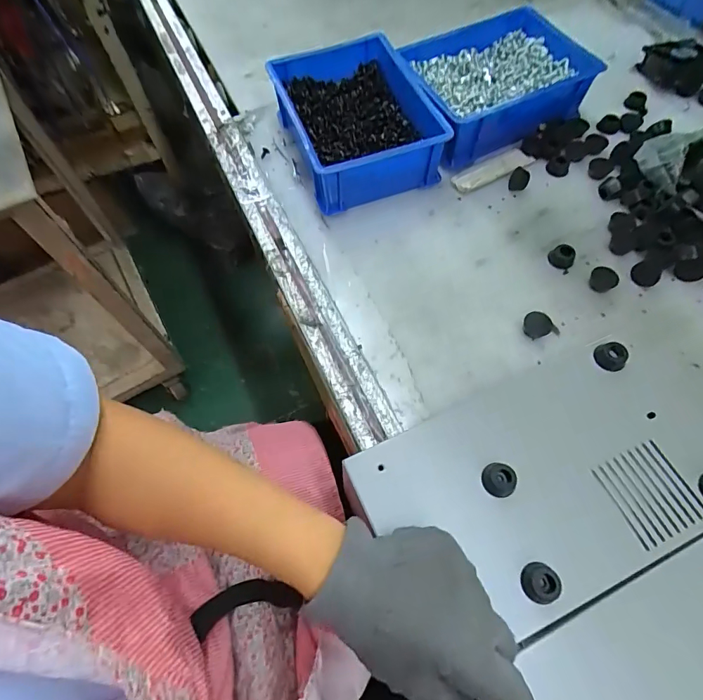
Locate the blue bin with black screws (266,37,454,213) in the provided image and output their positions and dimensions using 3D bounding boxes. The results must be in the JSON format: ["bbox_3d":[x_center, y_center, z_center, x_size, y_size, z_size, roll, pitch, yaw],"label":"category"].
[{"bbox_3d":[0.003,-0.259,0.476,0.145,0.064,0.195,-19,64,-7],"label":"blue bin with black screws"}]

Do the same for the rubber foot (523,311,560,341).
[{"bbox_3d":[0.174,-0.023,0.386,0.028,0.012,0.023,-10,64,-2],"label":"rubber foot"}]

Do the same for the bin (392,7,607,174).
[{"bbox_3d":[0.165,-0.313,0.498,0.205,0.062,0.153,-23,65,-9],"label":"bin"}]

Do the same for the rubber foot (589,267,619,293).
[{"bbox_3d":[0.243,-0.069,0.406,0.019,0.014,0.023,-12,64,-3],"label":"rubber foot"}]

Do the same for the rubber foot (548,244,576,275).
[{"bbox_3d":[0.212,-0.093,0.423,0.024,0.011,0.026,35,70,18],"label":"rubber foot"}]

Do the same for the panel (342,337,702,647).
[{"bbox_3d":[0.147,0.098,0.318,0.264,0.022,0.156,-23,65,-9],"label":"panel"}]

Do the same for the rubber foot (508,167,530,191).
[{"bbox_3d":[0.185,-0.187,0.463,0.020,0.018,0.019,-1,64,2],"label":"rubber foot"}]

